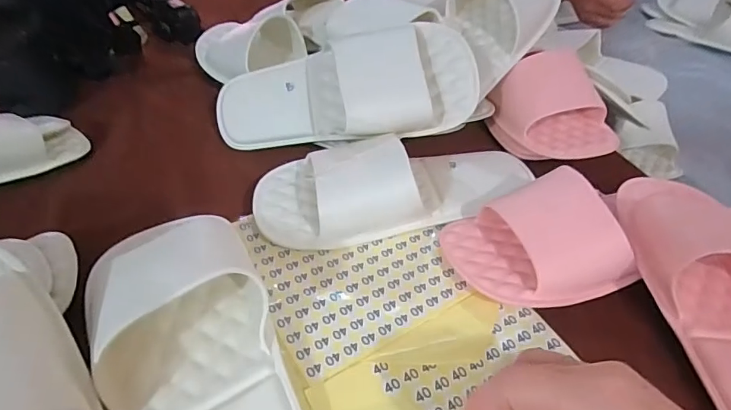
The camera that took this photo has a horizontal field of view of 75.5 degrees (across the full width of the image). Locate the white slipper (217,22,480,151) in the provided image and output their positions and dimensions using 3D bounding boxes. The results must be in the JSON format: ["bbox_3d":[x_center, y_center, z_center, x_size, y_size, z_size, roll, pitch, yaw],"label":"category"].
[{"bbox_3d":[-0.028,-0.106,0.427,0.251,0.065,0.102,-6,86,13],"label":"white slipper"}]

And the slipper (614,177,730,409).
[{"bbox_3d":[0.258,0.056,0.321,0.100,0.055,0.231,-2,44,-6],"label":"slipper"}]

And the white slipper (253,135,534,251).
[{"bbox_3d":[0.030,-0.026,0.404,0.245,0.050,0.107,-6,45,-10],"label":"white slipper"}]

